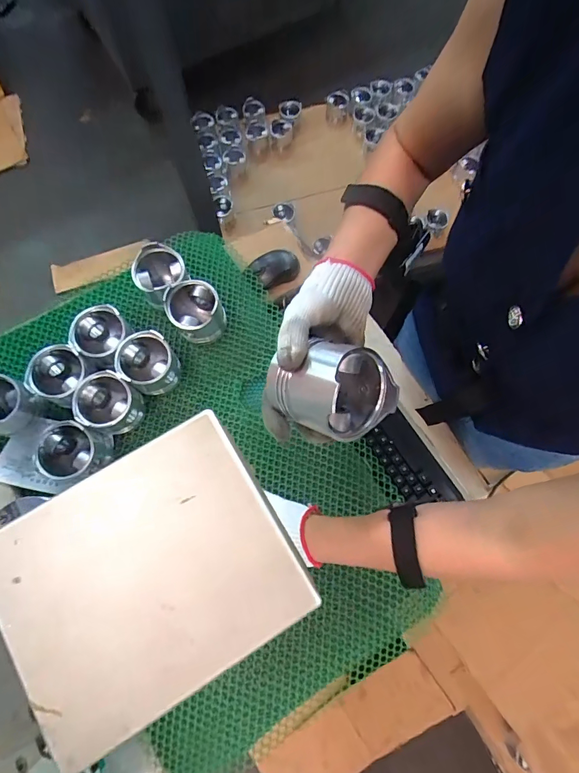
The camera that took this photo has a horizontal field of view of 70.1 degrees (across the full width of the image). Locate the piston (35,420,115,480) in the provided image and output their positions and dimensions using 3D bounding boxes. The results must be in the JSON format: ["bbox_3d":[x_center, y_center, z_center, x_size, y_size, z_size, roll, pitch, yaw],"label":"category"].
[{"bbox_3d":[-0.288,0.090,0.558,0.071,0.075,0.071,0,74,-1],"label":"piston"}]

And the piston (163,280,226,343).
[{"bbox_3d":[-0.137,-0.108,0.610,0.073,0.084,0.074,0,74,-1],"label":"piston"}]

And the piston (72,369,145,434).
[{"bbox_3d":[-0.247,0.025,0.572,0.071,0.083,0.071,0,74,-1],"label":"piston"}]

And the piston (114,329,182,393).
[{"bbox_3d":[-0.200,-0.031,0.591,0.072,0.077,0.071,0,74,-1],"label":"piston"}]

